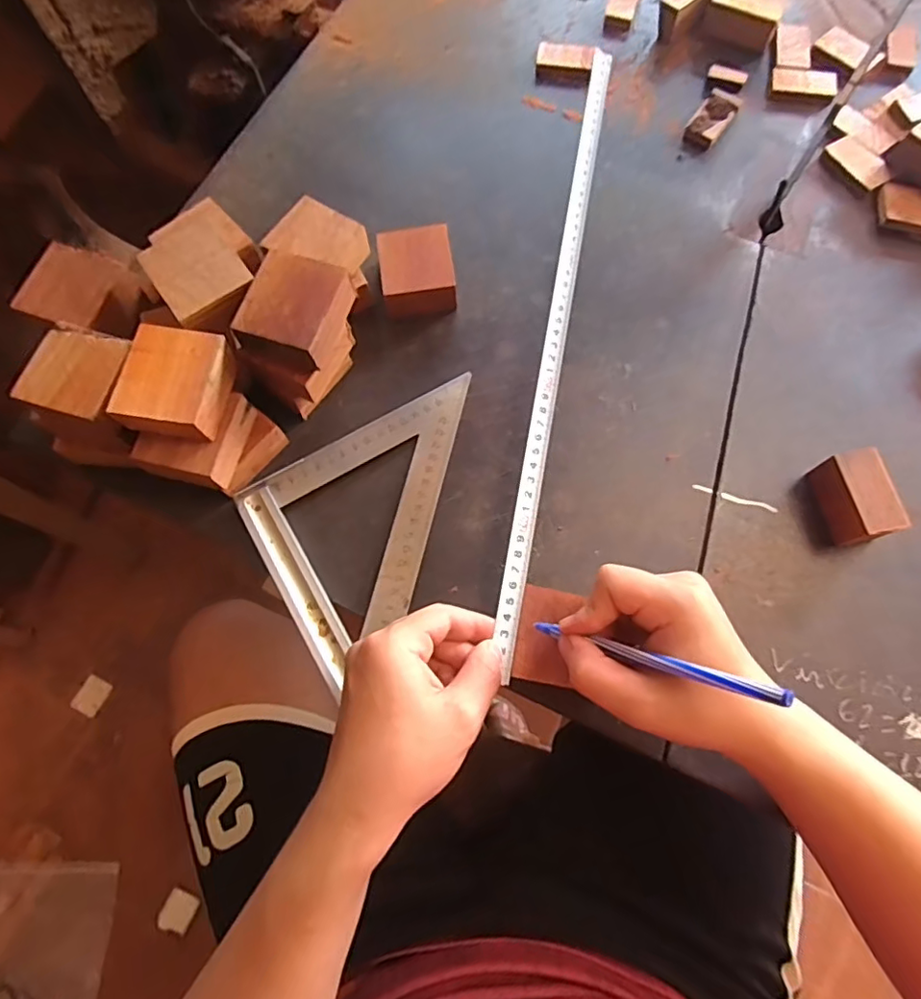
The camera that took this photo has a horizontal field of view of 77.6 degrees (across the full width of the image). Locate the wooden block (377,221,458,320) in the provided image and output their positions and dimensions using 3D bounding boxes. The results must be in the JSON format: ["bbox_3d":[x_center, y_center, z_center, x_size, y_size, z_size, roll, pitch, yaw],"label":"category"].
[{"bbox_3d":[-0.033,-0.173,0.444,0.054,0.031,0.063,-9,72,-1],"label":"wooden block"}]

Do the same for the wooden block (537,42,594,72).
[{"bbox_3d":[0.096,-0.405,0.527,0.051,0.013,0.023,7,72,4],"label":"wooden block"}]

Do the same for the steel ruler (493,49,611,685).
[{"bbox_3d":[0.068,-0.127,0.405,0.020,0.004,0.474,13,75,-4],"label":"steel ruler"}]

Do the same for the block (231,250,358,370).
[{"bbox_3d":[-0.108,-0.122,0.370,0.056,0.025,0.065,19,74,7],"label":"block"}]

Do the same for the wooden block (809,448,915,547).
[{"bbox_3d":[0.258,0.000,0.377,0.034,0.037,0.057,-10,73,-1],"label":"wooden block"}]

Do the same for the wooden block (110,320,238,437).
[{"bbox_3d":[-0.178,-0.070,0.355,0.057,0.027,0.066,10,74,5],"label":"wooden block"}]

